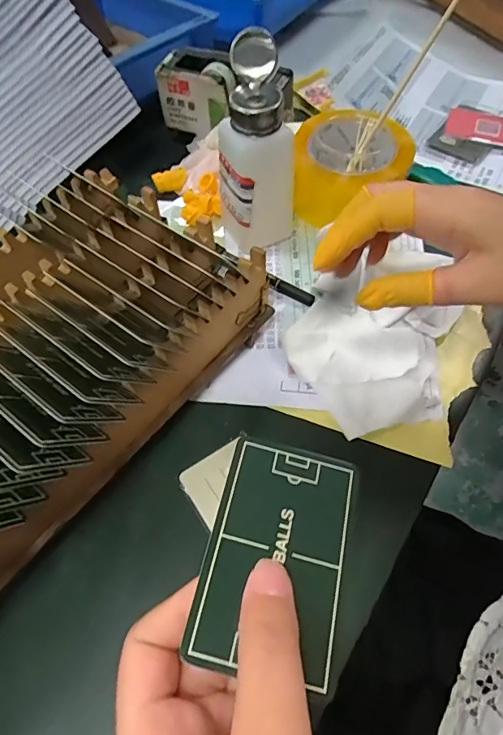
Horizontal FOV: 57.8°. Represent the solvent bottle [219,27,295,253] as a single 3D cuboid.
[{"bbox_3d":[0.005,-0.171,0.372,0.061,0.153,0.059,-4,58,-2],"label":"solvent bottle"}]

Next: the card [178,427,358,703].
[{"bbox_3d":[0.011,0.069,0.174,0.052,0.004,0.082,15,56,1],"label":"card"}]

